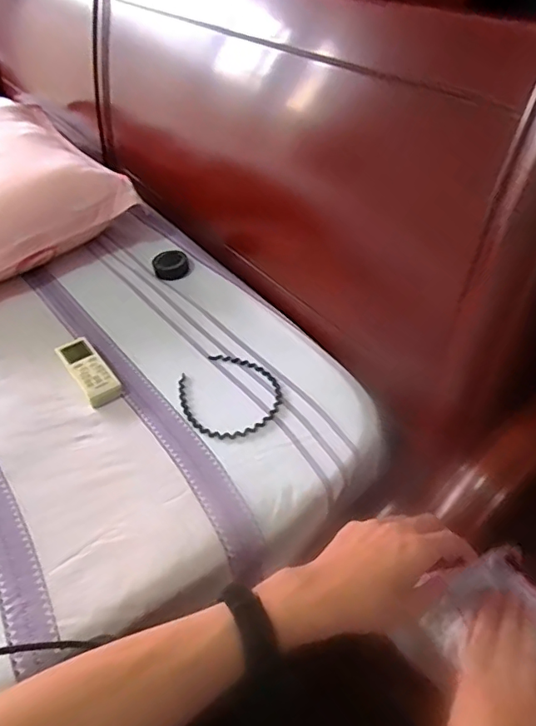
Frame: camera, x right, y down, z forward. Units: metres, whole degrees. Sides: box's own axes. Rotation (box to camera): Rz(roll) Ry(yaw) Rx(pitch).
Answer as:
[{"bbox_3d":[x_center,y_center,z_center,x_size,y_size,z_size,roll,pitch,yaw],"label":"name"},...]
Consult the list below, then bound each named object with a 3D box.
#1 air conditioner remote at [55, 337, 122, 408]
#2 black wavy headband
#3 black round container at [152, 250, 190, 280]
[{"bbox_3d":[-0.237,0.009,0.718,0.043,0.019,0.121,-28,48,-25],"label":"air conditioner remote"},{"bbox_3d":[-0.050,0.041,0.683,0.134,0.008,0.124,-2,42,2],"label":"black wavy headband"},{"bbox_3d":[-0.161,-0.165,0.902,0.057,0.022,0.055,-2,42,2],"label":"black round container"}]

